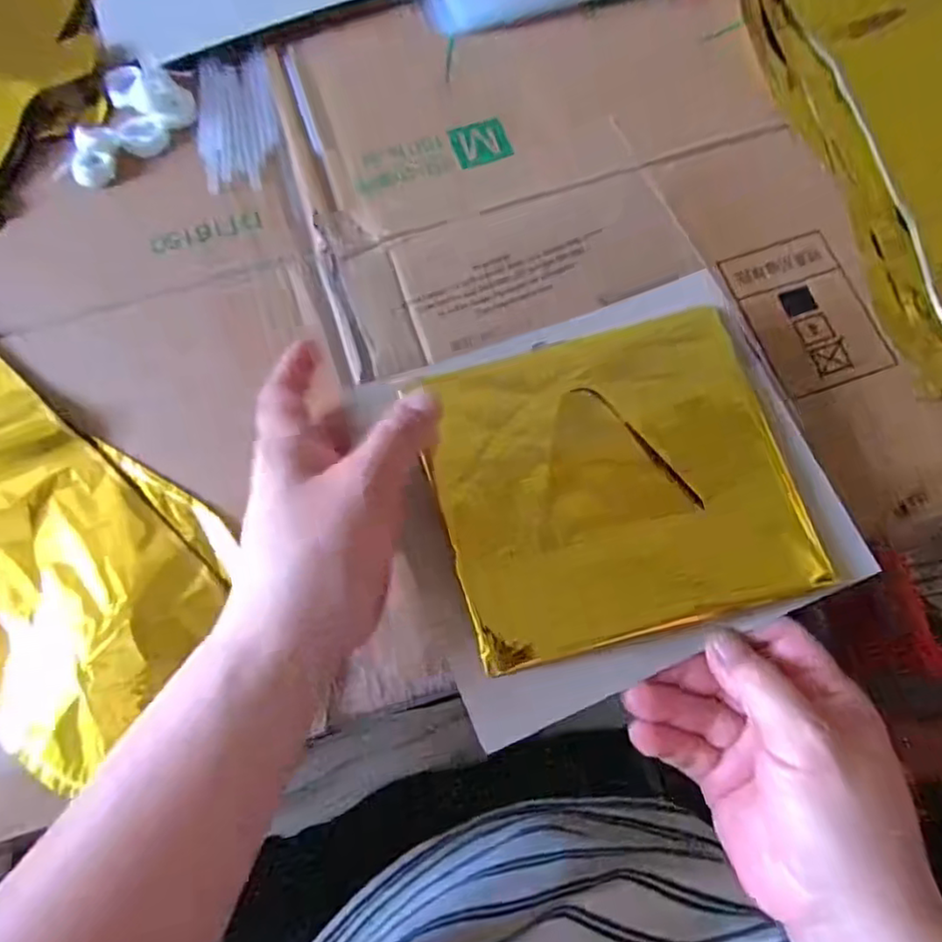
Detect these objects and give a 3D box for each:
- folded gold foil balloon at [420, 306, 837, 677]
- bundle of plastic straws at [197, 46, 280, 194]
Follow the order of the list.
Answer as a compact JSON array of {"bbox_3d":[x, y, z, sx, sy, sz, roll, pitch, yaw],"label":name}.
[{"bbox_3d":[0.064,0.001,0.292,0.157,0.012,0.138,-12,72,-11],"label":"folded gold foil balloon"},{"bbox_3d":[-0.146,-0.218,0.406,0.047,0.008,0.098,-10,71,-2],"label":"bundle of plastic straws"}]

